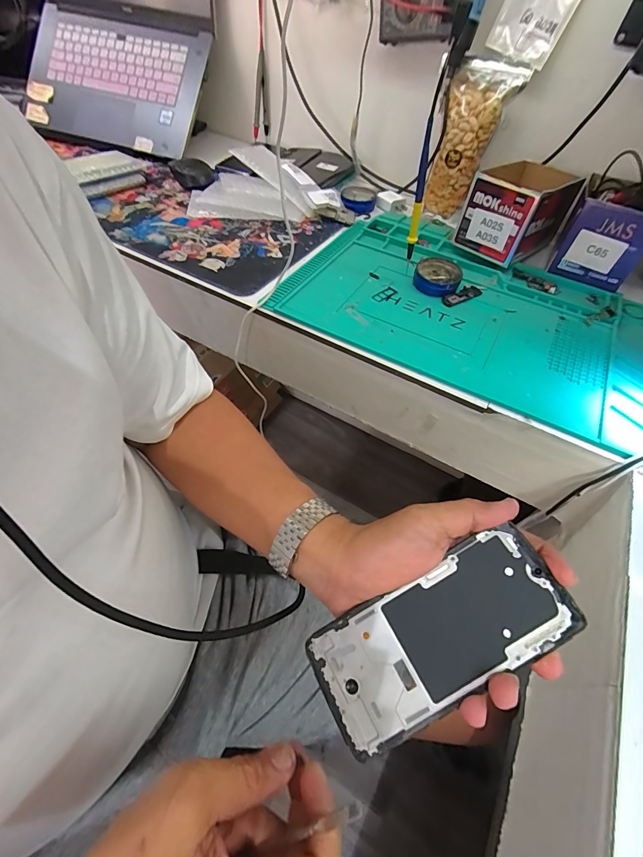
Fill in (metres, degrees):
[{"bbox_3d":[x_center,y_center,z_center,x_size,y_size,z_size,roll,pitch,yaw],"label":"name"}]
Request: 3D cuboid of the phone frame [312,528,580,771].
[{"bbox_3d":[0.073,0.129,0.231,0.157,0.004,0.071,-31,67,-1],"label":"phone frame"}]

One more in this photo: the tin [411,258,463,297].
[{"bbox_3d":[0.158,-0.206,0.501,0.060,0.021,0.065,22,54,12],"label":"tin"}]

